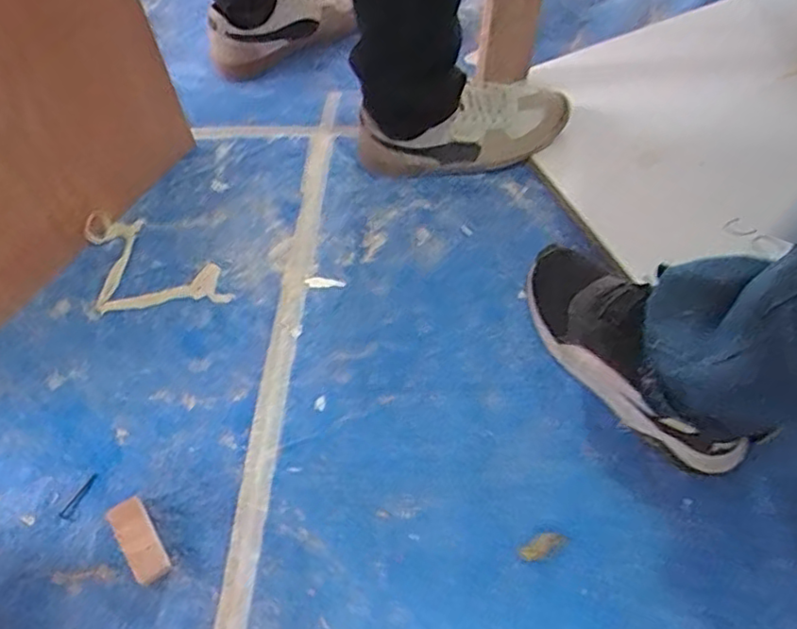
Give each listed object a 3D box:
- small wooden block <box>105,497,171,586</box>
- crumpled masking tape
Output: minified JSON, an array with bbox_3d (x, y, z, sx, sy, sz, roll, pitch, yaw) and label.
[{"bbox_3d":[-0.238,0.207,0.594,0.030,0.018,0.075,-31,63,-16],"label":"small wooden block"},{"bbox_3d":[-0.287,-0.067,0.762,0.154,0.028,0.134,-11,59,-5],"label":"crumpled masking tape"}]

